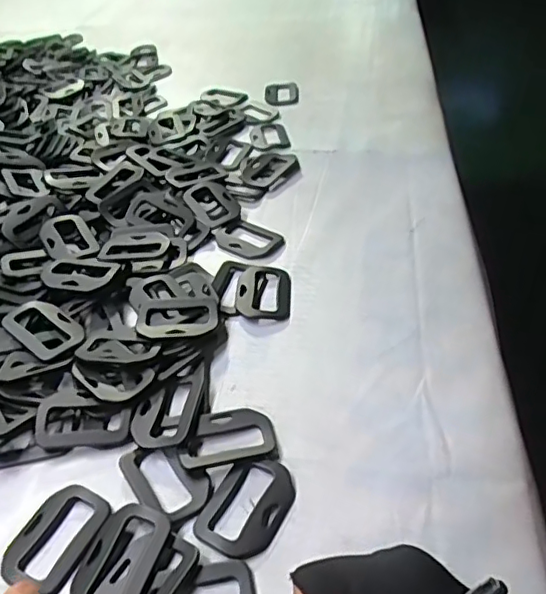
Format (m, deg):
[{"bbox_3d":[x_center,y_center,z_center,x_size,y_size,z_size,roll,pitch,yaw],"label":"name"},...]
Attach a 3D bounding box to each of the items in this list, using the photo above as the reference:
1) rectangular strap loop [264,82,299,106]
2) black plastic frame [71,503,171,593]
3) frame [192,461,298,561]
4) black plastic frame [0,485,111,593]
[{"bbox_3d":[0.011,-0.258,0.737,0.044,0.008,0.050,-1,42,4],"label":"rectangular strap loop"},{"bbox_3d":[-0.083,0.141,0.314,0.041,0.010,0.060,11,45,17],"label":"black plastic frame"},{"bbox_3d":[-0.015,0.118,0.335,0.044,0.004,0.060,17,47,23],"label":"frame"},{"bbox_3d":[-0.122,0.136,0.332,0.041,0.005,0.059,15,46,21],"label":"black plastic frame"}]

